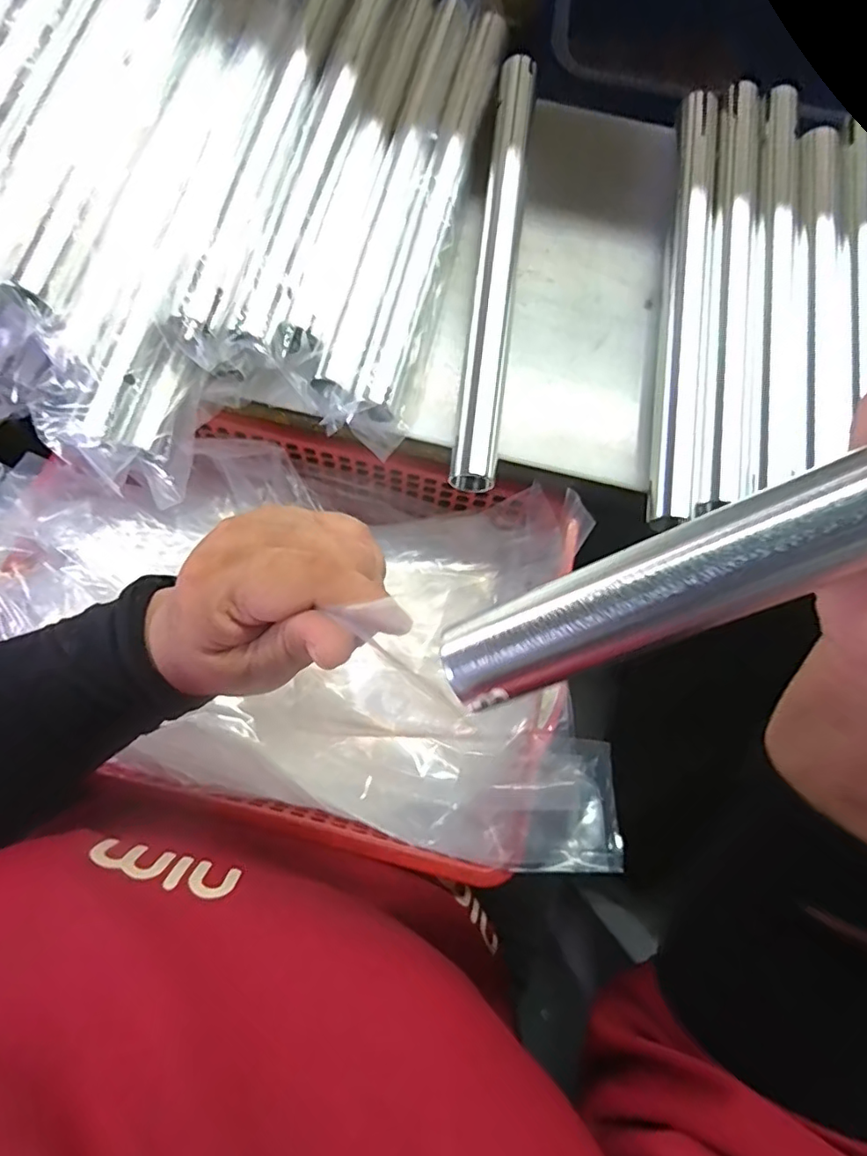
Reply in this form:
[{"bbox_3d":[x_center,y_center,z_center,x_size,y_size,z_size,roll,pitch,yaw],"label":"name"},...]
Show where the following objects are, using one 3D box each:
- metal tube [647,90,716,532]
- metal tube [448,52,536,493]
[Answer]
[{"bbox_3d":[0.170,-0.196,0.388,0.023,0.023,0.305,8,78,1],"label":"metal tube"},{"bbox_3d":[0.041,-0.215,0.390,0.028,0.025,0.325,6,78,0],"label":"metal tube"}]

